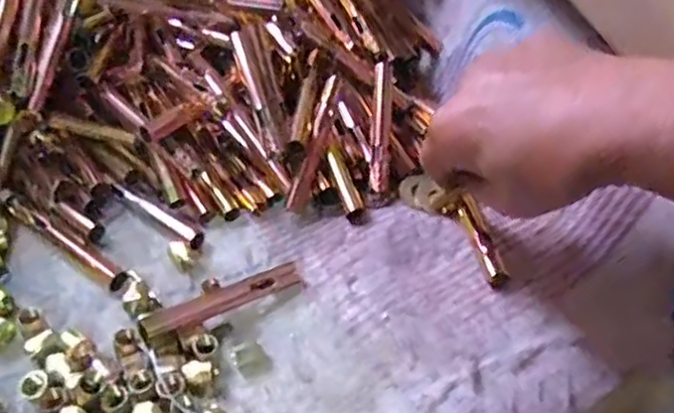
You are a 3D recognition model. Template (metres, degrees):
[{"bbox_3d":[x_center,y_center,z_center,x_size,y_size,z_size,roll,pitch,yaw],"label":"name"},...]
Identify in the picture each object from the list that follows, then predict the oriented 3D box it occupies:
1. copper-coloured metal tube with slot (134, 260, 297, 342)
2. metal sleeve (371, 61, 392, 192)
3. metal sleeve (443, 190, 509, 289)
[{"bbox_3d":[-0.055,0.046,0.317,0.083,0.008,0.013,-19,47,-27],"label":"copper-coloured metal tube with slot"},{"bbox_3d":[0.026,-0.048,0.388,0.010,0.007,0.082,4,72,-3],"label":"metal sleeve"},{"bbox_3d":[0.076,0.017,0.348,0.011,0.013,0.062,-5,45,-14],"label":"metal sleeve"}]

